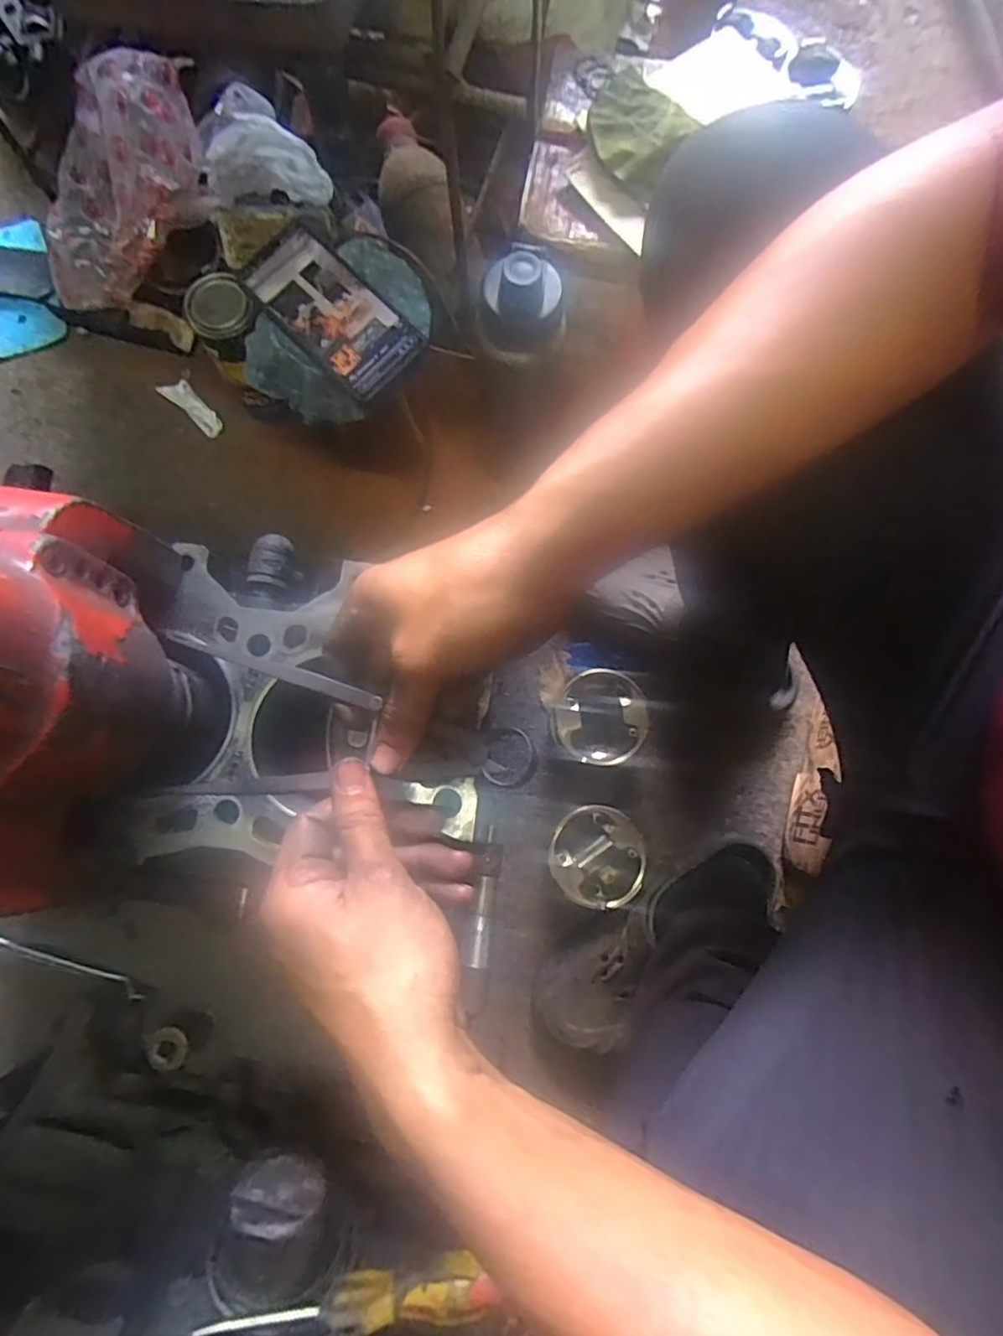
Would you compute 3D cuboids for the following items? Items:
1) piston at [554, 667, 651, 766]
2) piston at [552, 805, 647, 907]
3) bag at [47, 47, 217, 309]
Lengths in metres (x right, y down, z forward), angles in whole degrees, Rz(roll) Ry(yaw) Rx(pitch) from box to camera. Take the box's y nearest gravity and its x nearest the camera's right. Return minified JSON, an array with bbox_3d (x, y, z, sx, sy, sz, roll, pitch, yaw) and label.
[{"bbox_3d":[0.098,0.053,0.633,0.084,0.092,0.085,0,78,-1],"label":"piston"},{"bbox_3d":[0.090,0.183,0.612,0.088,0.082,0.092,-3,78,-1],"label":"piston"},{"bbox_3d":[-0.410,-0.500,0.655,0.136,0.088,0.245,38,101,7],"label":"bag"}]

